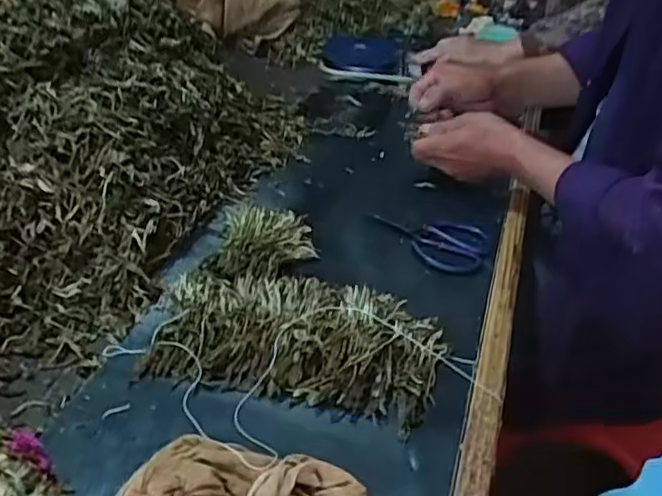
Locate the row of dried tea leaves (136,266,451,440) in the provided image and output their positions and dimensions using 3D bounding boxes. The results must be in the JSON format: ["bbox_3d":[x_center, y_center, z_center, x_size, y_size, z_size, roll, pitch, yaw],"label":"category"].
[{"bbox_3d":[-0.033,0.080,0.570,0.262,0.036,0.129,12,37,10],"label":"row of dried tea leaves"}]

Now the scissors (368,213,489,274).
[{"bbox_3d":[0.112,-0.007,0.725,0.138,0.018,0.078,10,37,7],"label":"scissors"}]

